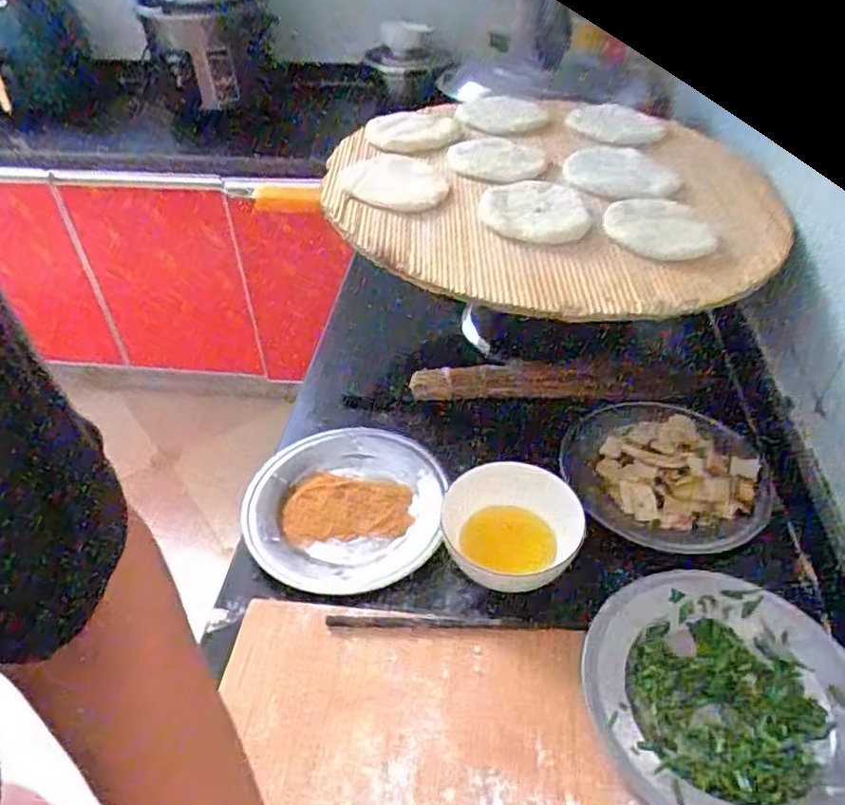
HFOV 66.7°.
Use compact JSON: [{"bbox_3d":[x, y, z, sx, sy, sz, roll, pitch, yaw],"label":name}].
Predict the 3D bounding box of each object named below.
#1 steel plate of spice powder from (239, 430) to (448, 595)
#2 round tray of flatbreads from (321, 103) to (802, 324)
[{"bbox_3d":[-0.079,0.106,0.671,0.196,0.026,0.204,0,42,0],"label":"steel plate of spice powder"},{"bbox_3d":[0.129,-0.266,0.786,0.491,0.055,0.544,3,42,3],"label":"round tray of flatbreads"}]

